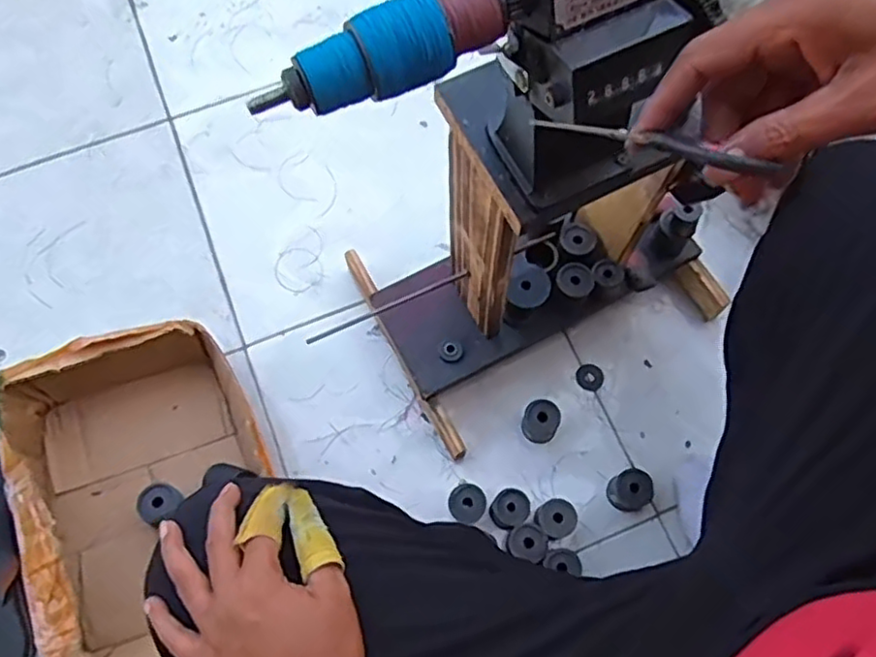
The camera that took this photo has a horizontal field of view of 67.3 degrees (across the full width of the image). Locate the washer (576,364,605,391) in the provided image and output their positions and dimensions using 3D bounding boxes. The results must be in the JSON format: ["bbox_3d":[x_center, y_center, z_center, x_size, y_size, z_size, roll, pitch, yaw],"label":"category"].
[{"bbox_3d":[0.198,0.063,0.857,0.035,0.004,0.036,0,70,1],"label":"washer"}]

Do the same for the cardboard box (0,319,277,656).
[{"bbox_3d":[-0.323,0.172,0.747,0.254,0.148,0.339,-26,72,-8],"label":"cardboard box"}]

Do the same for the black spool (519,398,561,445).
[{"bbox_3d":[0.125,0.116,0.812,0.042,0.051,0.045,0,70,1],"label":"black spool"}]

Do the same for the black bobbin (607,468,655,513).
[{"bbox_3d":[0.228,0.194,0.784,0.044,0.055,0.046,0,70,1],"label":"black bobbin"}]

